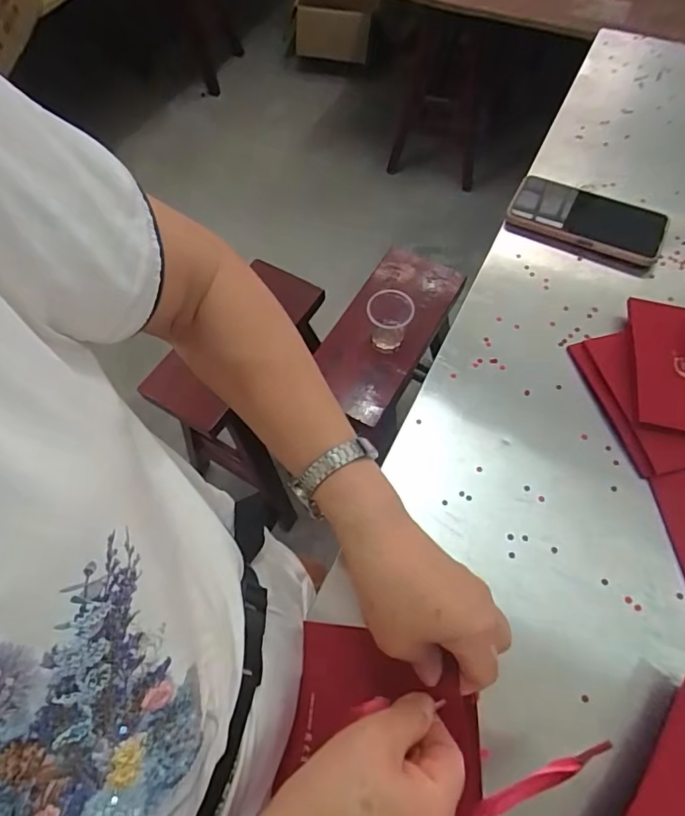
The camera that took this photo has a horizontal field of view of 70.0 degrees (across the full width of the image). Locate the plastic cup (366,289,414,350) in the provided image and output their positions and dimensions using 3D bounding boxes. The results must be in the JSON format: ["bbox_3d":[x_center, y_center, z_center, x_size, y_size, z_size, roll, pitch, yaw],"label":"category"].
[{"bbox_3d":[0.076,-0.144,0.788,0.063,0.070,0.067,0,64,0],"label":"plastic cup"}]

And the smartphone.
[{"bbox_3d":[0.273,-0.213,0.551,0.165,0.019,0.075,26,67,15],"label":"smartphone"}]

